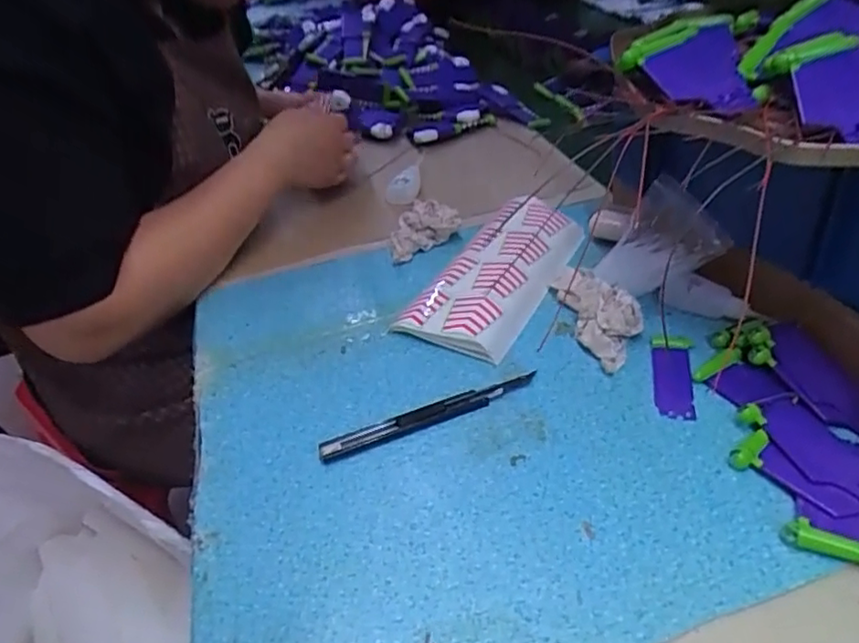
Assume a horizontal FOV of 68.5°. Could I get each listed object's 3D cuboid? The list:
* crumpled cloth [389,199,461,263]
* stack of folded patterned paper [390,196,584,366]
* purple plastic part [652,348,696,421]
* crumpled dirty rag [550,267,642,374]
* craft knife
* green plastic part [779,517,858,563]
[{"bbox_3d":[-0.008,-0.095,0.636,0.083,0.042,0.039,-27,42,-24],"label":"crumpled cloth"},{"bbox_3d":[0.065,-0.048,0.572,0.100,0.025,0.220,17,44,28],"label":"stack of folded patterned paper"},{"bbox_3d":[0.177,0.043,0.459,0.026,0.004,0.071,4,39,14],"label":"purple plastic part"},{"bbox_3d":[0.134,-0.012,0.511,0.046,0.033,0.111,-15,38,-11],"label":"crumpled dirty rag"},{"bbox_3d":[0.001,0.066,0.454,0.163,0.007,0.018,-18,39,-14],"label":"craft knife"},{"bbox_3d":[0.217,0.120,0.344,0.045,0.008,0.015,12,41,23],"label":"green plastic part"}]

